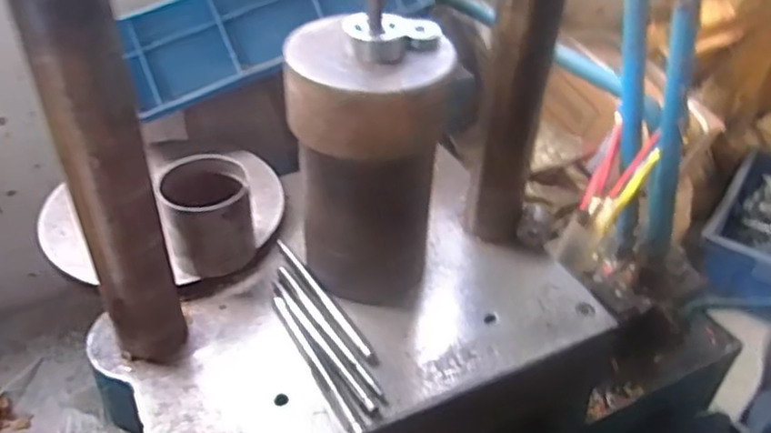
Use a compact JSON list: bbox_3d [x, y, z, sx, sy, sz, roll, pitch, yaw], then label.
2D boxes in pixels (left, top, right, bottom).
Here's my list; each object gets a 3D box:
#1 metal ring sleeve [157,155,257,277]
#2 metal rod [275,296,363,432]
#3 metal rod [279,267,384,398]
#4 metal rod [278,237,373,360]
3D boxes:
[{"bbox_3d":[-0.181,0.001,0.699,0.092,0.098,0.081,-11,41,-18],"label":"metal ring sleeve"},{"bbox_3d":[-0.067,0.135,0.638,0.010,0.004,0.178,-17,43,-25],"label":"metal rod"},{"bbox_3d":[-0.057,0.108,0.670,0.012,0.005,0.192,-20,44,-28],"label":"metal rod"},{"bbox_3d":[-0.066,0.082,0.702,0.012,0.007,0.185,-21,44,-28],"label":"metal rod"}]

